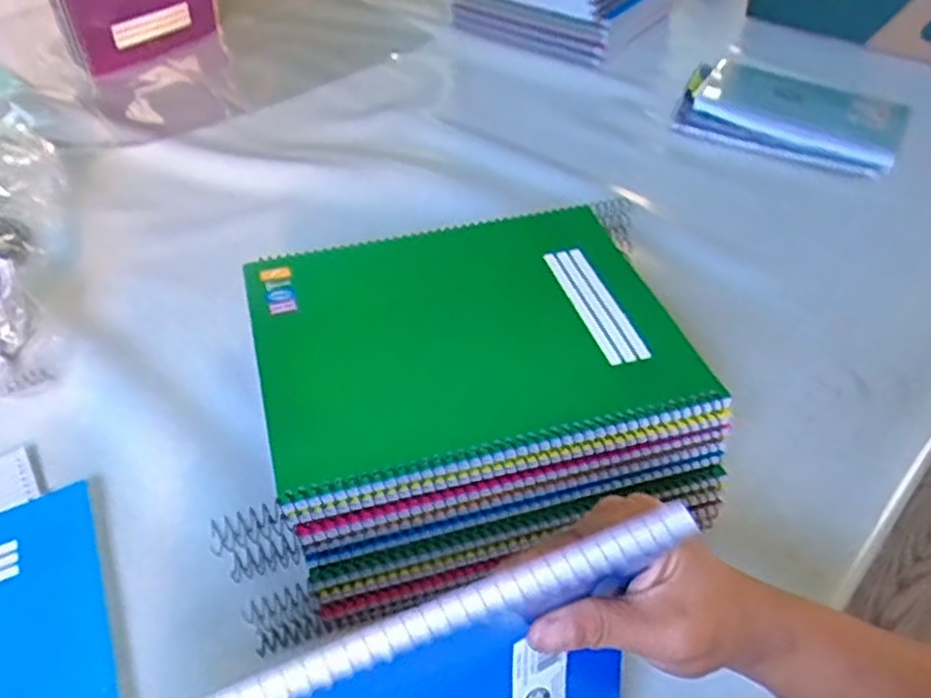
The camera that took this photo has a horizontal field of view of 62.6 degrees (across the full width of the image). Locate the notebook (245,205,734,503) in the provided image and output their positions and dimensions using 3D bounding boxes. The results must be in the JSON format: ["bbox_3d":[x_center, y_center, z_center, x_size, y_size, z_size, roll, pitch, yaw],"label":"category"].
[{"bbox_3d":[0.001,-0.012,0.473,0.248,0.019,0.201,-11,46,-12],"label":"notebook"}]

